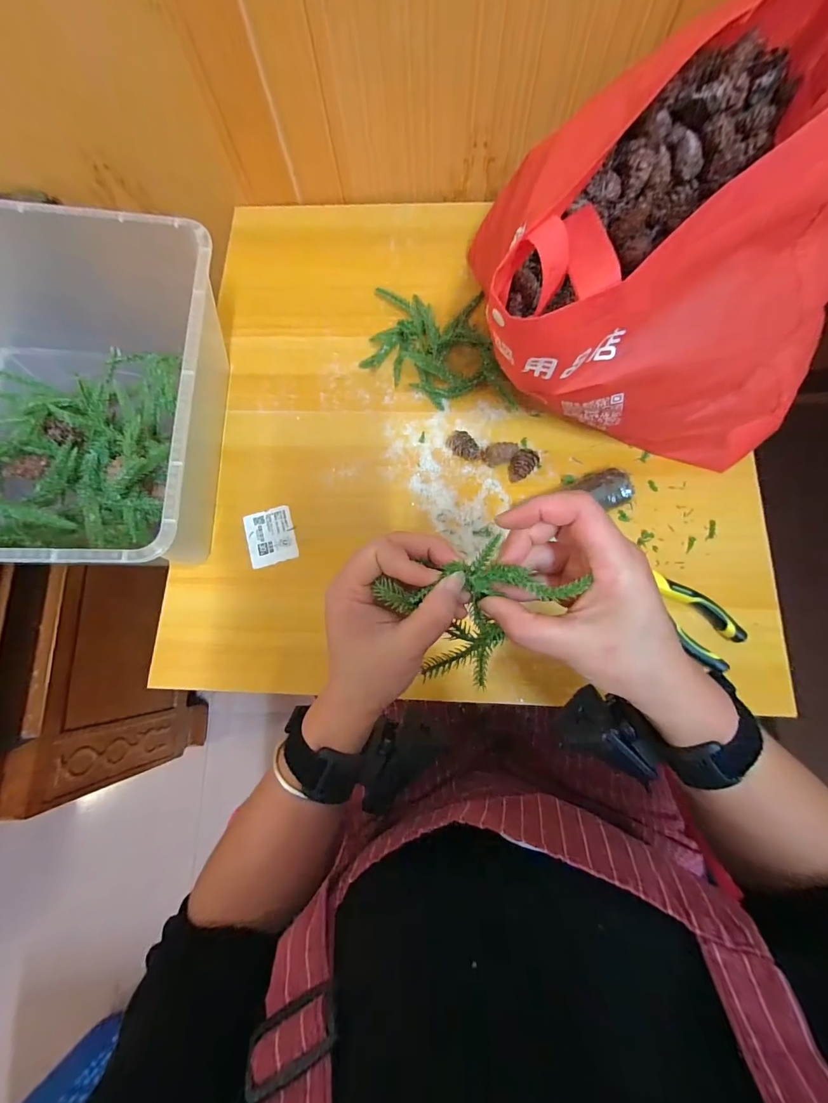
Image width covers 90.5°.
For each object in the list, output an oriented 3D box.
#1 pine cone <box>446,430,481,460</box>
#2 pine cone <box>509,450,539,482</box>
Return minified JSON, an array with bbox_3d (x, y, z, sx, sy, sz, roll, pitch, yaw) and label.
[{"bbox_3d":[0.051,-0.110,0.423,0.017,0.019,0.040,-37,78,-6],"label":"pine cone"},{"bbox_3d":[0.109,-0.088,0.416,0.024,0.019,0.031,33,80,10],"label":"pine cone"}]

